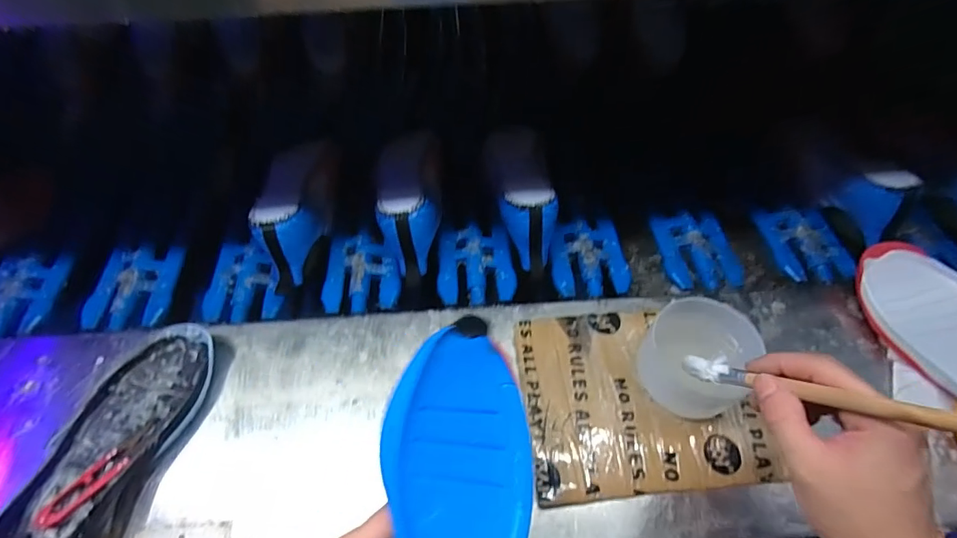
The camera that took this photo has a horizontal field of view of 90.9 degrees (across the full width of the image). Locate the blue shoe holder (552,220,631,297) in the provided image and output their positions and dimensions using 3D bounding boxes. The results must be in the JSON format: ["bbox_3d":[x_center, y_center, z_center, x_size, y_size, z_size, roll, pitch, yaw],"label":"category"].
[{"bbox_3d":[0.140,-0.017,0.591,0.091,0.021,0.113,1,59,2],"label":"blue shoe holder"}]

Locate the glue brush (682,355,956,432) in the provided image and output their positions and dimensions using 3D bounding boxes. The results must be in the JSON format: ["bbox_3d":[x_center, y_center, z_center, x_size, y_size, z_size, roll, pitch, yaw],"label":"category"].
[{"bbox_3d":[0.202,0.074,0.294,0.020,0.180,0.019,-30,97,-18],"label":"glue brush"}]

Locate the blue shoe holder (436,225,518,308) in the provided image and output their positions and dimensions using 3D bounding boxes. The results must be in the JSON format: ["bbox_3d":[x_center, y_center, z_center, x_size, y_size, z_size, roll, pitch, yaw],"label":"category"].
[{"bbox_3d":[-0.002,-0.008,0.584,0.094,0.021,0.114,0,59,2],"label":"blue shoe holder"}]

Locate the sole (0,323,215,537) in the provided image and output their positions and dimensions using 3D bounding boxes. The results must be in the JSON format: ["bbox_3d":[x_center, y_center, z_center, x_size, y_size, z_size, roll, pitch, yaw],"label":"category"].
[{"bbox_3d":[-0.330,0.158,0.427,0.090,0.050,0.239,12,60,8],"label":"sole"}]

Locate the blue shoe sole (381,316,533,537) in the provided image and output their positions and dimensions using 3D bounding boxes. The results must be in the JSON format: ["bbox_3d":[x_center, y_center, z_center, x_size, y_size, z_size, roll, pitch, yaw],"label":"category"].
[{"bbox_3d":[-0.020,0.162,0.271,0.094,0.038,0.256,14,68,-23],"label":"blue shoe sole"}]

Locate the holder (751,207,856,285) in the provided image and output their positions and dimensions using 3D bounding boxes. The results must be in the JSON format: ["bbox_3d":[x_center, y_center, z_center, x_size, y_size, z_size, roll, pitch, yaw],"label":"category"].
[{"bbox_3d":[0.419,-0.036,0.606,0.088,0.021,0.121,-5,59,-2],"label":"holder"}]

